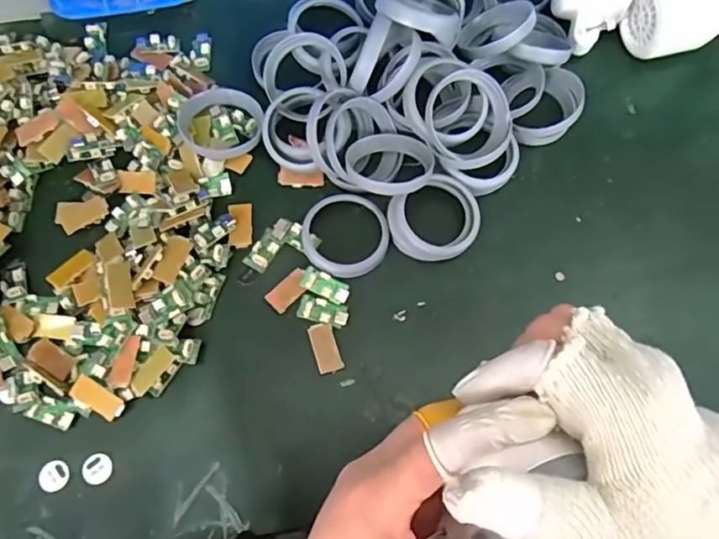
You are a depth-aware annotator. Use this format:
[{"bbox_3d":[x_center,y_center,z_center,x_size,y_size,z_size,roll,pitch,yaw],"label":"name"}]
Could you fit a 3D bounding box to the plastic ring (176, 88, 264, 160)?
[{"bbox_3d":[-0.097,-0.104,0.389,0.057,0.012,0.057,0,72,0],"label":"plastic ring"}]

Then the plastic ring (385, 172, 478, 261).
[{"bbox_3d":[0.052,-0.032,0.371,0.061,0.022,0.053,-31,75,-10],"label":"plastic ring"}]

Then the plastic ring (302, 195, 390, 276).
[{"bbox_3d":[-0.010,-0.024,0.373,0.058,0.008,0.059,0,72,0],"label":"plastic ring"}]

